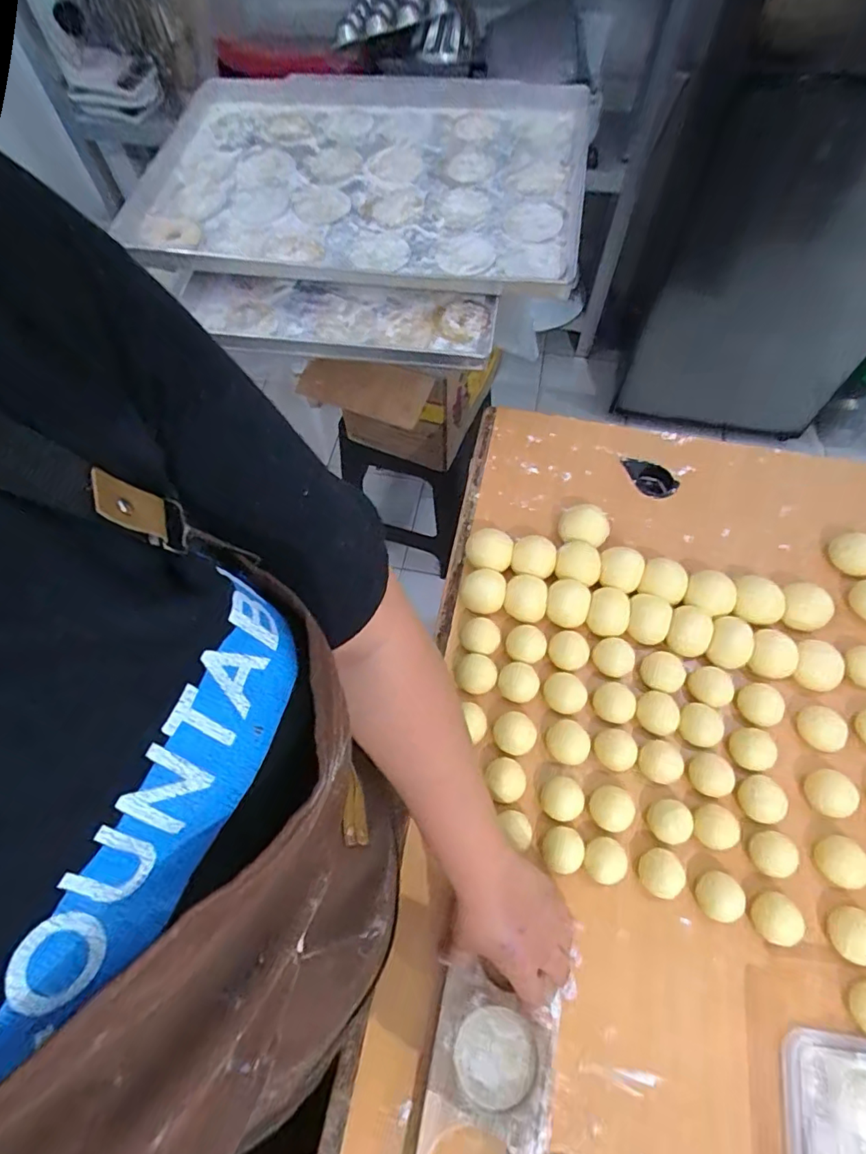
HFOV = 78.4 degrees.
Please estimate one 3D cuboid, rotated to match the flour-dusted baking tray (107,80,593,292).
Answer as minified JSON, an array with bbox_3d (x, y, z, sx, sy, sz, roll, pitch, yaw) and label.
[{"bbox_3d":[-0.092,-0.602,0.786,0.627,0.072,0.466,11,65,5],"label":"flour-dusted baking tray"}]

